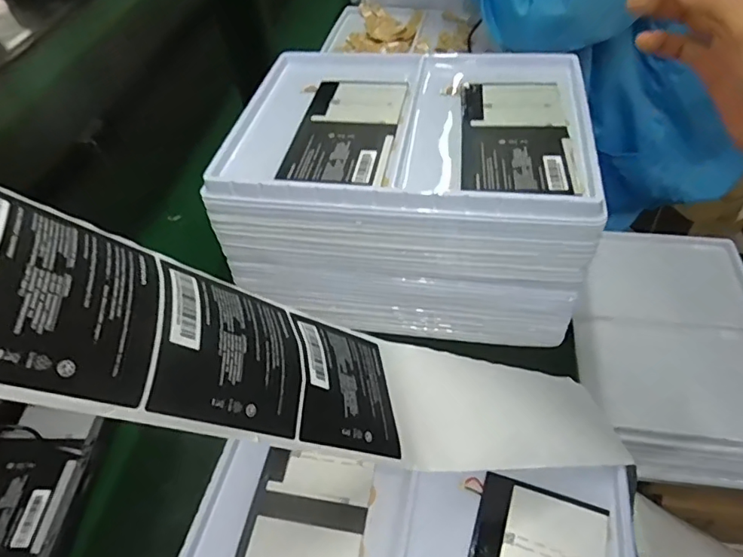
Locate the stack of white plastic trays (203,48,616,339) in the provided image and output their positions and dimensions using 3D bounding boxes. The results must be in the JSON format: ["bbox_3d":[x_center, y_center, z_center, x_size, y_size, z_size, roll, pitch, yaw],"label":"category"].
[{"bbox_3d":[0.041,-0.092,0.537,0.322,0.172,0.242,4,50,10],"label":"stack of white plastic trays"}]

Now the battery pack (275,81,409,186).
[{"bbox_3d":[-0.022,-0.142,0.481,0.090,0.007,0.171,4,50,10],"label":"battery pack"}]

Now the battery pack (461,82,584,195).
[{"bbox_3d":[0.126,-0.131,0.456,0.091,0.008,0.172,2,49,8],"label":"battery pack"}]

